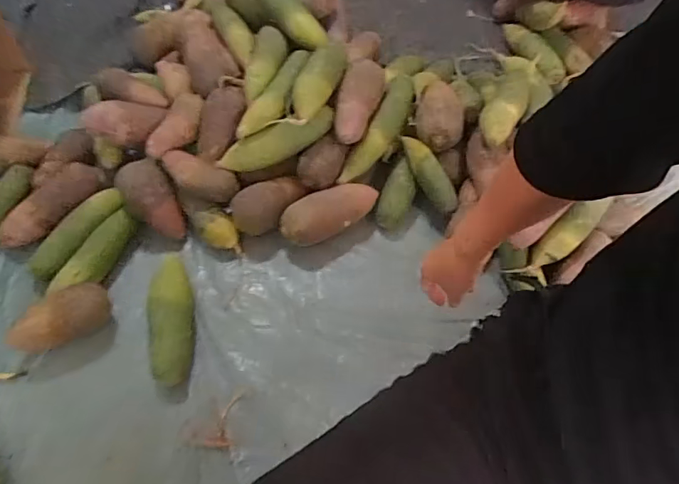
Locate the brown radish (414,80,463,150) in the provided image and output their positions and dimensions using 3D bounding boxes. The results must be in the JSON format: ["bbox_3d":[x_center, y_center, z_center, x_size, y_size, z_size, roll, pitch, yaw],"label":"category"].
[{"bbox_3d":[0.177,-0.230,0.825,0.074,0.061,0.163,9,60,2],"label":"brown radish"}]

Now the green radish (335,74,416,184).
[{"bbox_3d":[0.077,-0.201,0.821,0.059,0.056,0.250,28,79,14],"label":"green radish"}]

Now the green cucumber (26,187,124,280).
[{"bbox_3d":[-0.430,-0.019,0.761,0.053,0.044,0.182,35,63,18],"label":"green cucumber"}]

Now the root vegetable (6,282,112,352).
[{"bbox_3d":[-0.398,0.112,0.669,0.133,0.069,0.065,-23,62,-16],"label":"root vegetable"}]

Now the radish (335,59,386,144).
[{"bbox_3d":[0.034,-0.242,0.795,0.059,0.064,0.162,20,85,10],"label":"radish"}]

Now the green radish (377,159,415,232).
[{"bbox_3d":[0.101,-0.083,0.809,0.056,0.045,0.138,15,80,7],"label":"green radish"}]

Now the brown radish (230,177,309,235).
[{"bbox_3d":[-0.118,-0.063,0.775,0.123,0.053,0.059,-26,63,-17],"label":"brown radish"}]

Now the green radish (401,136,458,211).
[{"bbox_3d":[0.152,-0.120,0.805,0.039,0.041,0.148,-29,85,-19],"label":"green radish"}]

